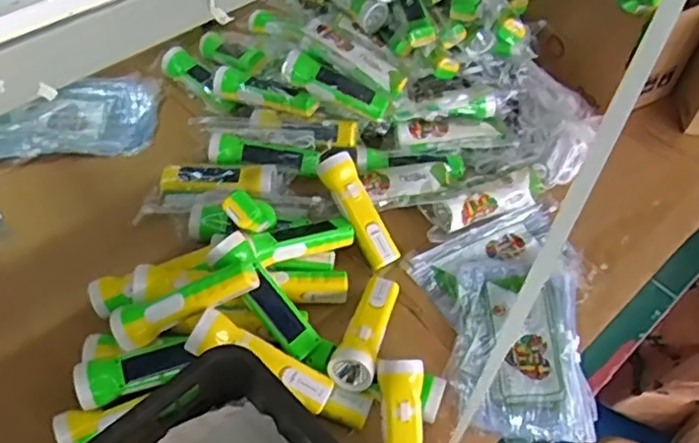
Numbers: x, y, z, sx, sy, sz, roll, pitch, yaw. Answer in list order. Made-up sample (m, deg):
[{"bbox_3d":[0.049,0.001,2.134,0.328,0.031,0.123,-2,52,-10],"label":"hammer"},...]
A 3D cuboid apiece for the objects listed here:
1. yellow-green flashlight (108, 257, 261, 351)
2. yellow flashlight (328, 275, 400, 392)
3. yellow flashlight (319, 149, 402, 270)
[{"bbox_3d":[-0.188,0.089,0.721,0.169,0.045,0.050,-25,54,4],"label":"yellow-green flashlight"},{"bbox_3d":[0.025,0.126,0.793,0.052,0.045,0.180,16,38,9],"label":"yellow flashlight"},{"bbox_3d":[0.014,-0.018,0.883,0.046,0.042,0.173,-25,81,-22],"label":"yellow flashlight"}]

